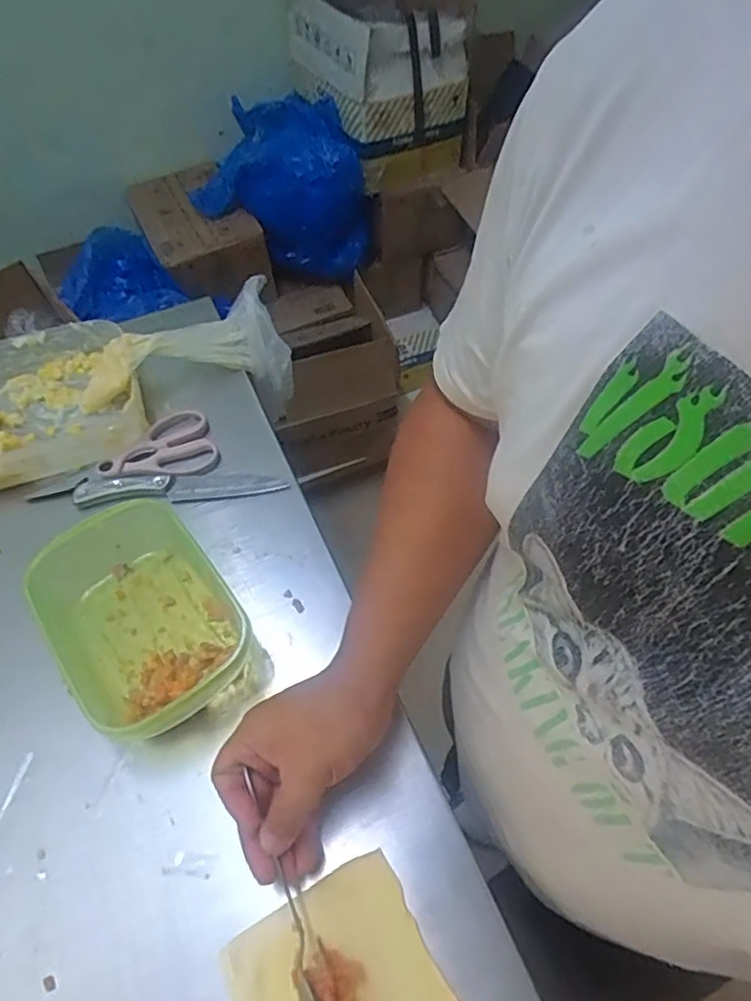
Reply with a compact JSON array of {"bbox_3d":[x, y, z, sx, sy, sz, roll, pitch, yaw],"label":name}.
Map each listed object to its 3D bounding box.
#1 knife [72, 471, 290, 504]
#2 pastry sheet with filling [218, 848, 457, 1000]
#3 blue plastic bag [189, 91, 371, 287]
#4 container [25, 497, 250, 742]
[{"bbox_3d":[-0.196,-0.014,0.608,0.204,0.009,0.030,-1,56,0],"label":"knife"},{"bbox_3d":[-0.020,0.306,0.375,0.119,0.030,0.124,-25,59,-15],"label":"pastry sheet with filling"},{"bbox_3d":[-0.225,-0.754,1.518,0.413,0.350,0.241,0,56,1],"label":"blue plastic bag"},{"bbox_3d":[-0.189,0.098,0.503,0.124,0.061,0.188,-35,62,-21],"label":"container"}]

